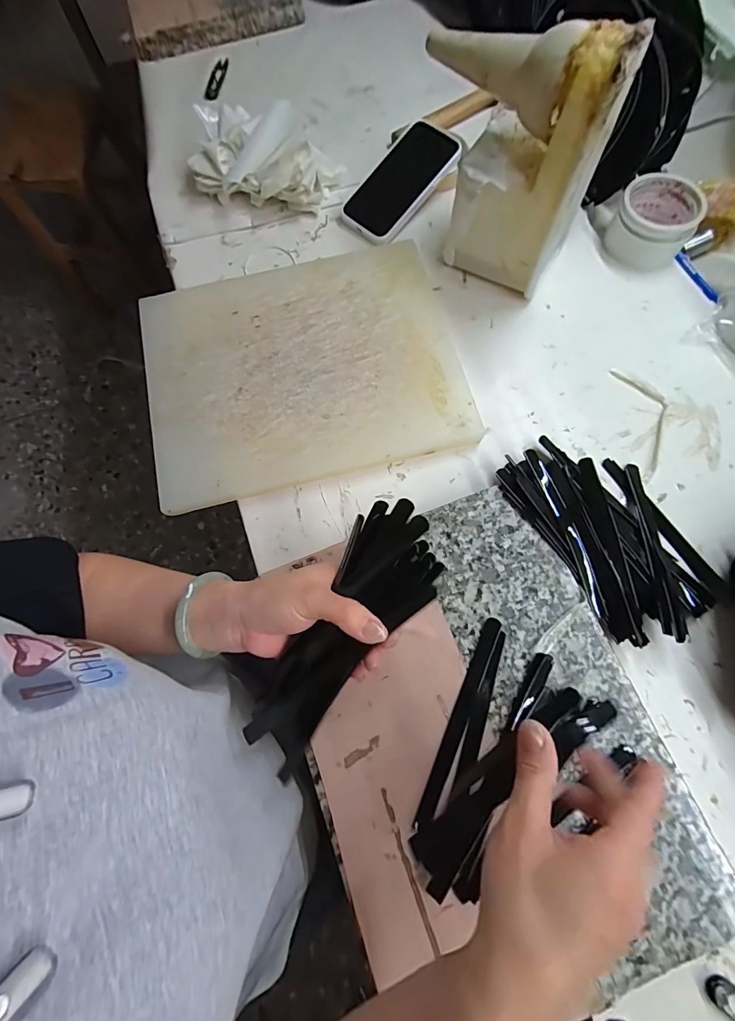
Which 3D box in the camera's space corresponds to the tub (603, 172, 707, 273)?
[{"bbox_3d":[0.348,-0.350,0.478,0.089,0.056,0.086,-1,73,2],"label":"tub"}]

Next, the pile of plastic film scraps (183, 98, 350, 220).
[{"bbox_3d":[-0.136,-0.466,0.526,0.194,0.067,0.095,11,74,5],"label":"pile of plastic film scraps"}]

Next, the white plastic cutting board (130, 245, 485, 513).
[{"bbox_3d":[-0.076,-0.166,0.453,0.338,0.026,0.277,-14,74,-4],"label":"white plastic cutting board"}]

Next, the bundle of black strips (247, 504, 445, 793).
[{"bbox_3d":[-0.018,0.089,0.290,0.071,0.034,0.200,36,86,9],"label":"bundle of black strips"}]

